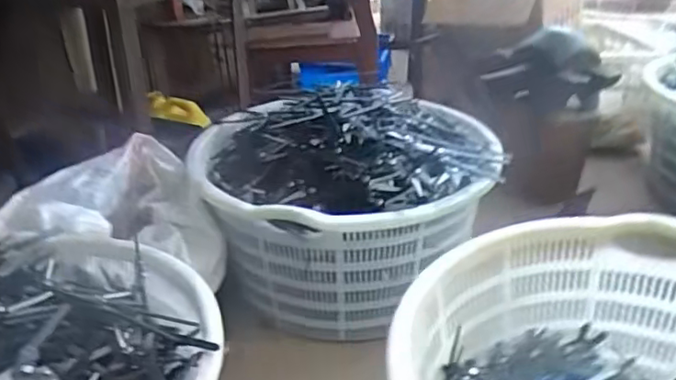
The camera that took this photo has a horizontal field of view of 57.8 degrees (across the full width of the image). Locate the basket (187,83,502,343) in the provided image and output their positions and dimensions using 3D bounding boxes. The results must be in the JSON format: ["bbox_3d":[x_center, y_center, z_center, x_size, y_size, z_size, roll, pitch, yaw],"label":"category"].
[{"bbox_3d":[0.013,0.020,1.300,0.622,0.347,0.532,-3,29,-1],"label":"basket"}]

